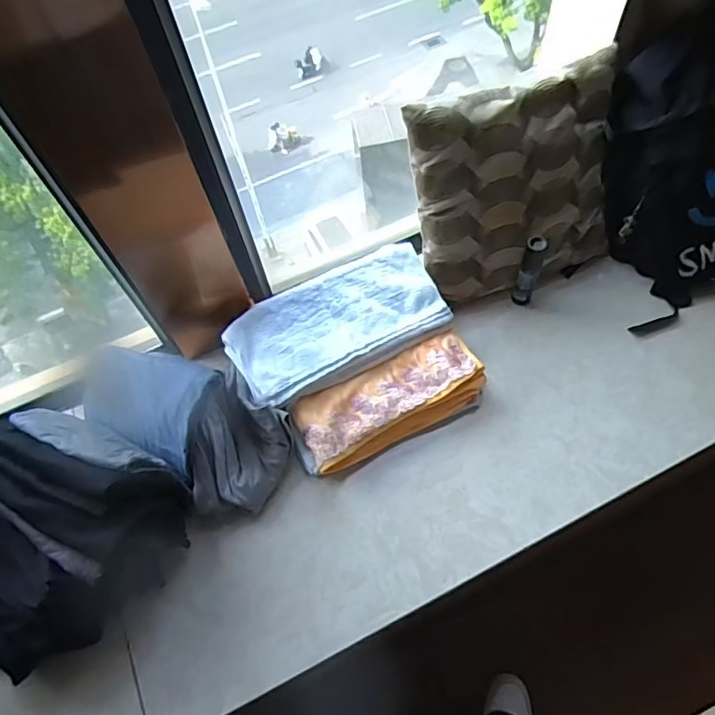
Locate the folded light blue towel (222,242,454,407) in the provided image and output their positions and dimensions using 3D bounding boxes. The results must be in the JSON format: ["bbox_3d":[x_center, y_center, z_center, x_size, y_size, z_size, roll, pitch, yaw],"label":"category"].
[{"bbox_3d":[-0.038,-0.071,1.000,0.386,0.038,0.194,-28,62,-10],"label":"folded light blue towel"}]

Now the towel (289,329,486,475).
[{"bbox_3d":[0.060,0.076,0.972,0.331,0.059,0.136,-25,62,-9],"label":"towel"}]

